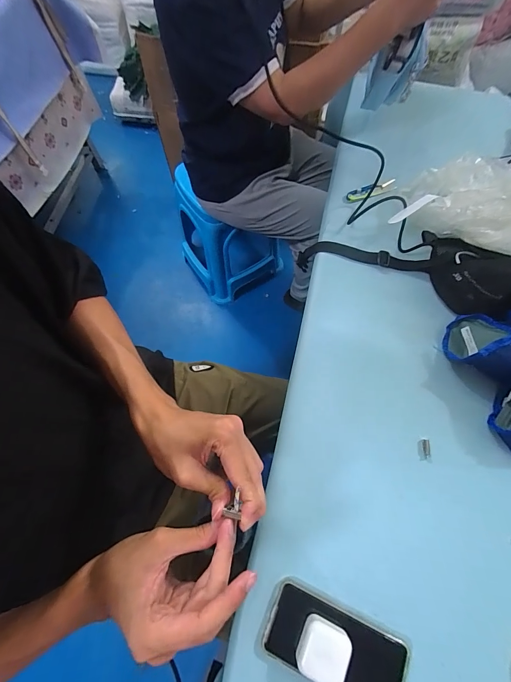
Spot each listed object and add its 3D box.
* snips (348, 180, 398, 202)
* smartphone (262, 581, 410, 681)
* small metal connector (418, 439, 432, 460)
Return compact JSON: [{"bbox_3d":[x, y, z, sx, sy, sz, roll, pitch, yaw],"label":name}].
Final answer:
[{"bbox_3d":[0.235,-0.305,0.623,0.106,0.010,0.025,-16,70,-6],"label":"snips"},{"bbox_3d":[0.097,0.369,0.371,0.168,0.018,0.079,23,71,9],"label":"smartphone"},{"bbox_3d":[0.254,0.159,0.458,0.010,0.004,0.027,-1,82,0],"label":"small metal connector"}]

